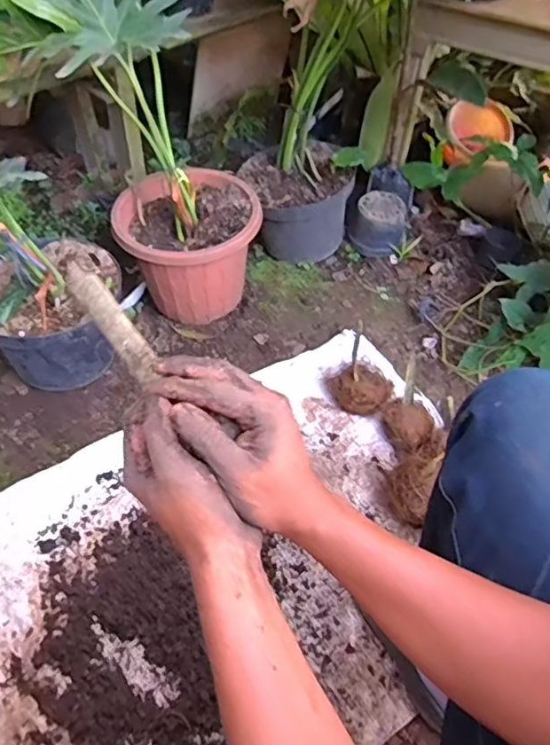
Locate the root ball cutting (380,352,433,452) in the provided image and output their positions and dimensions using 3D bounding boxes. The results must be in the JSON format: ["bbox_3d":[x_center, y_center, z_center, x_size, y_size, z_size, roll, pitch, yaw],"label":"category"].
[{"bbox_3d":[0.231,0.060,0.972,0.092,0.144,0.088,15,50,17],"label":"root ball cutting"}]

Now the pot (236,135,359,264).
[{"bbox_3d":[0.060,-0.398,1.363,0.229,0.211,0.247,-2,48,2],"label":"pot"}]

